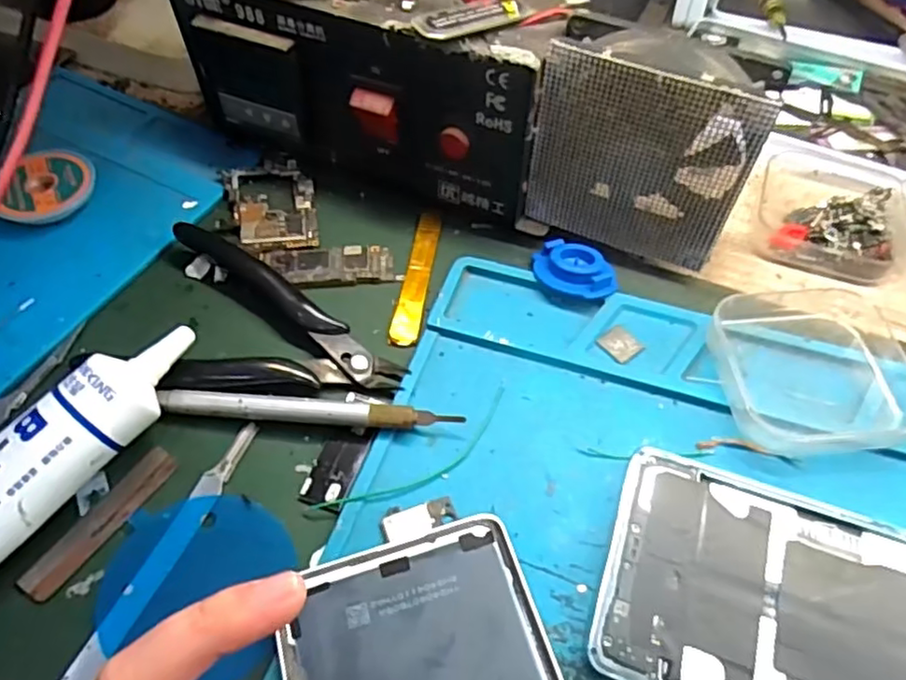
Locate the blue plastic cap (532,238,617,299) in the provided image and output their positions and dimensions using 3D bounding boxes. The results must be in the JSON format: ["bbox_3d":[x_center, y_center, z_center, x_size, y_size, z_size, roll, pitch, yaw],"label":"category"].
[{"bbox_3d":[0.050,-0.029,0.270,0.028,0.011,0.035,-38,62,-23],"label":"blue plastic cap"}]

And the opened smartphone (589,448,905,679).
[{"bbox_3d":[0.125,0.087,0.188,0.160,0.009,0.074,18,57,13],"label":"opened smartphone"}]

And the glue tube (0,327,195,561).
[{"bbox_3d":[-0.142,0.042,0.207,0.038,0.033,0.131,32,61,21],"label":"glue tube"}]

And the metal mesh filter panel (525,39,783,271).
[{"bbox_3d":[0.069,-0.065,0.250,0.079,0.083,0.010,17,56,12],"label":"metal mesh filter panel"}]

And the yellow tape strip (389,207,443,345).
[{"bbox_3d":[-0.015,-0.029,0.278,0.012,0.004,0.073,6,55,5],"label":"yellow tape strip"}]

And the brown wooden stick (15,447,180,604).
[{"bbox_3d":[-0.117,0.059,0.216,0.012,0.004,0.057,30,60,20],"label":"brown wooden stick"}]

